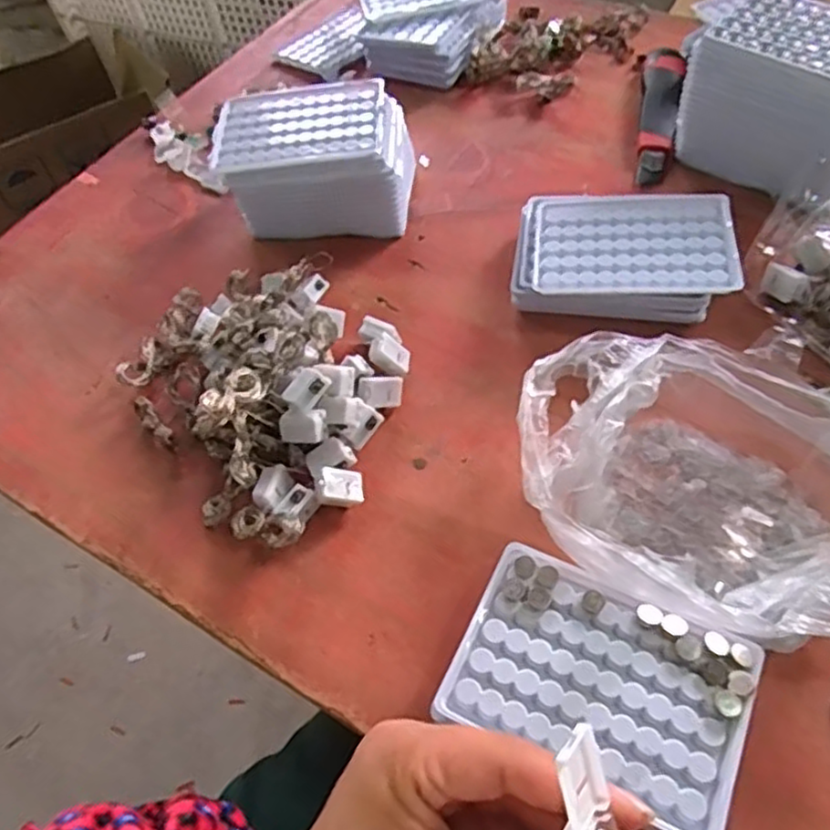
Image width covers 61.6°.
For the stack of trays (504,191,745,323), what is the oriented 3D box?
[{"bbox_3d":[0.143,-0.109,0.488,0.143,0.042,0.103,3,56,8],"label":"stack of trays"}]

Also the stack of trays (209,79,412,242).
[{"bbox_3d":[-0.077,-0.199,0.551,0.146,0.073,0.104,0,55,6],"label":"stack of trays"}]

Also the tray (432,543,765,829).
[{"bbox_3d":[0.088,0.130,0.336,0.129,0.033,0.090,21,61,19],"label":"tray"}]

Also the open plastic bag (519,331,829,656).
[{"bbox_3d":[0.159,0.032,0.374,0.216,0.057,0.152,21,61,20],"label":"open plastic bag"}]

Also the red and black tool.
[{"bbox_3d":[0.210,-0.261,0.593,0.032,0.028,0.171,7,57,12],"label":"red and black tool"}]

